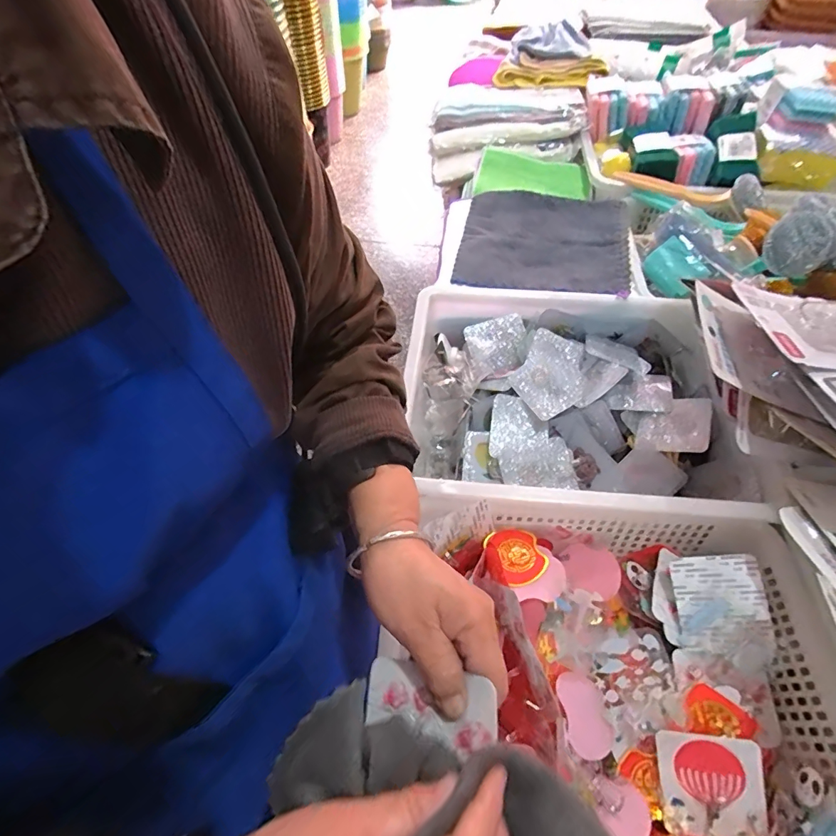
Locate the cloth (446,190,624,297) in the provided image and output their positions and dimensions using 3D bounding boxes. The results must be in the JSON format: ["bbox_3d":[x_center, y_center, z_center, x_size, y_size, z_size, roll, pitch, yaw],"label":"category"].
[{"bbox_3d":[0.201,-0.286,0.717,0.256,0.033,0.282,11,55,7],"label":"cloth"}]

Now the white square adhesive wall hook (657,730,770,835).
[{"bbox_3d":[0.243,0.304,0.368,0.076,0.010,0.081,-3,88,14],"label":"white square adhesive wall hook"}]

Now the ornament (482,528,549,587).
[{"bbox_3d":[0.096,0.139,0.452,0.057,0.014,0.057,0,55,0],"label":"ornament"}]

